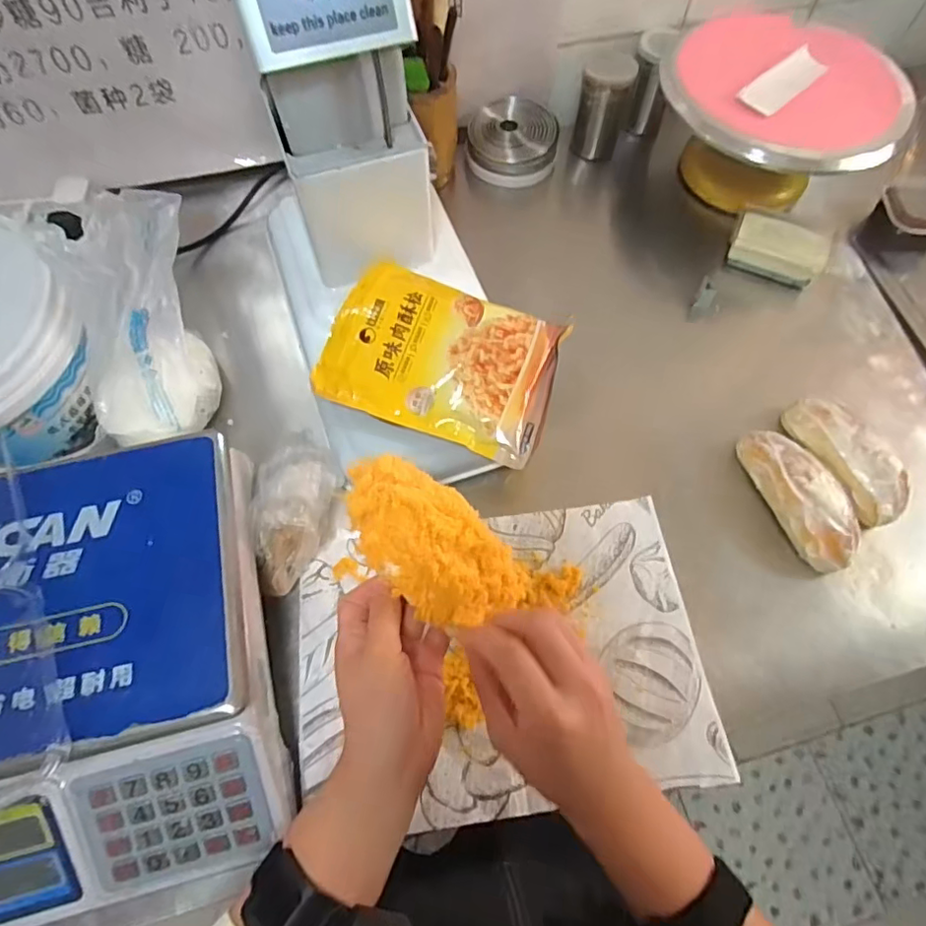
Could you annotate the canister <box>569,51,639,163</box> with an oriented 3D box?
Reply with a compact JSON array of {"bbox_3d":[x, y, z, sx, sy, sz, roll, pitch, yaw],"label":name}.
[{"bbox_3d":[0.194,-0.493,0.782,0.066,0.112,0.075,18,66,7],"label":"canister"}]

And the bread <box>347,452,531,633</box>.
[{"bbox_3d":[-0.020,0.052,0.379,0.138,0.053,0.077,42,71,17],"label":"bread"}]

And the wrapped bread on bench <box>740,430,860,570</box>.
[{"bbox_3d":[0.332,0.032,0.559,0.061,0.052,0.149,-16,66,-8],"label":"wrapped bread on bench"}]

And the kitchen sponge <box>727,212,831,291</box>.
[{"bbox_3d":[0.390,-0.268,0.702,0.112,0.042,0.070,21,66,9],"label":"kitchen sponge"}]

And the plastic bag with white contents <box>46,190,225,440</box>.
[{"bbox_3d":[-0.301,-0.127,0.518,0.079,0.214,0.116,4,30,1],"label":"plastic bag with white contents"}]

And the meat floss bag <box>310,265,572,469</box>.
[{"bbox_3d":[-0.017,-0.111,0.566,0.223,0.038,0.173,18,66,7],"label":"meat floss bag"}]

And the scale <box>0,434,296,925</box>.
[{"bbox_3d":[-0.317,0.157,0.418,0.322,0.101,0.318,-13,66,-7],"label":"scale"}]

